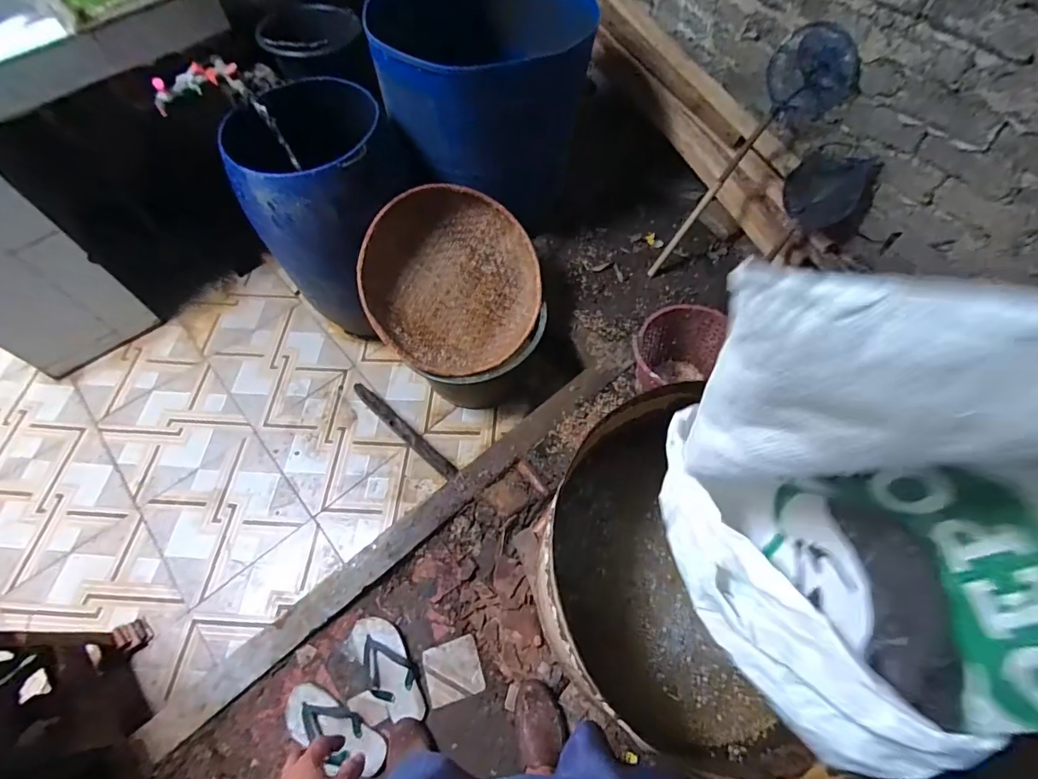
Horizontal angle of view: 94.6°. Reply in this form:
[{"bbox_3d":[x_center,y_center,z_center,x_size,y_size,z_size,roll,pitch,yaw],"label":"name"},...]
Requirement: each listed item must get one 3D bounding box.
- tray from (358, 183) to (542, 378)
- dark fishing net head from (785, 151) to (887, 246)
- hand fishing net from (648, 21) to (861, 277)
[{"bbox_3d":[-0.202,-0.327,1.476,0.526,0.094,0.542,-1,93,-21],"label":"tray"},{"bbox_3d":[0.946,-0.601,1.466,0.054,0.224,0.260,-36,67,-19],"label":"dark fishing net head"},{"bbox_3d":[0.690,-0.708,1.545,0.140,0.801,0.250,-7,56,-39],"label":"hand fishing net"}]

